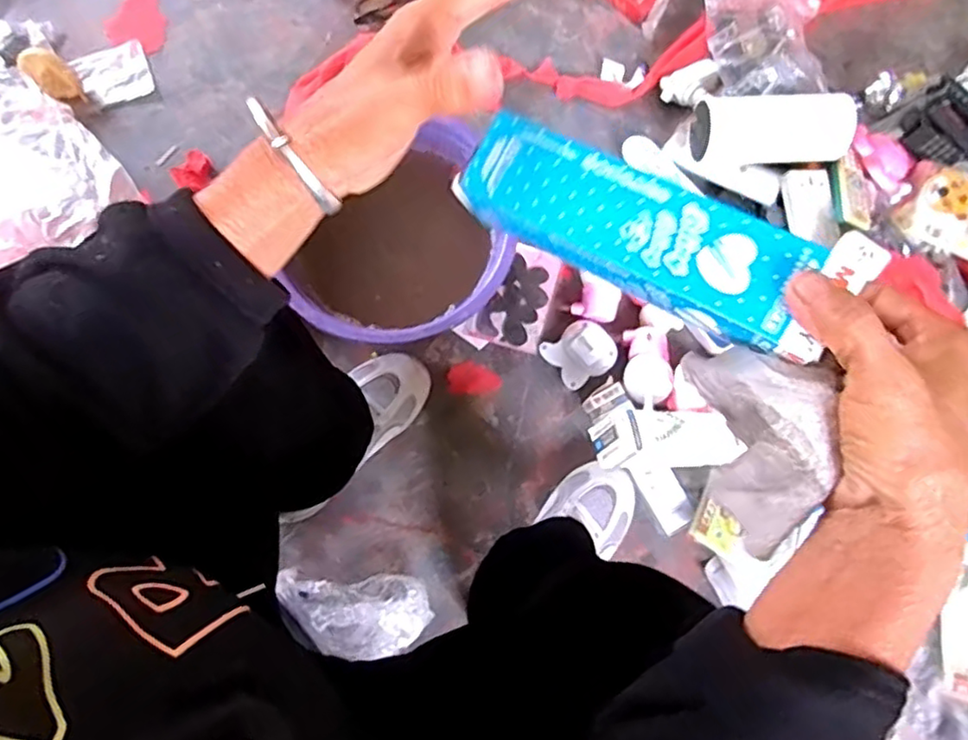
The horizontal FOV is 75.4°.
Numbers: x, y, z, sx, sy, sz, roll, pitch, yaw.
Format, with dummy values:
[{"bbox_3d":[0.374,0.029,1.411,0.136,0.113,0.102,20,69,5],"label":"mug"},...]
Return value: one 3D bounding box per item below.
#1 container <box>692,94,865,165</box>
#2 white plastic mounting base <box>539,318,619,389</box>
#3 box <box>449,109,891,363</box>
[{"bbox_3d":[0.362,-0.303,0.791,0.191,0.062,0.068,3,79,0],"label":"container"},{"bbox_3d":[0.121,-0.022,0.778,0.075,0.031,0.070,-33,82,-7],"label":"white plastic mounting base"},{"bbox_3d":[0.073,-0.062,0.289,0.178,0.030,0.049,28,80,17],"label":"box"}]

